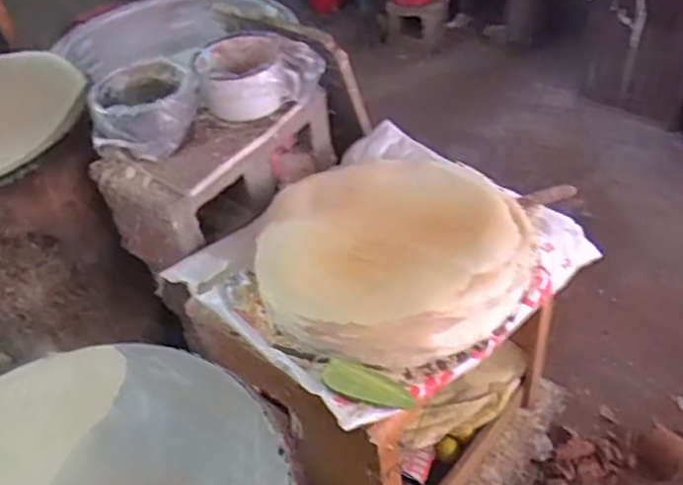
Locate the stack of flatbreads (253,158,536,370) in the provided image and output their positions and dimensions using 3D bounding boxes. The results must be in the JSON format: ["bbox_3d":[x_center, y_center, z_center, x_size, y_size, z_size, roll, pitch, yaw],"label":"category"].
[{"bbox_3d":[0.072,-0.008,0.922,0.385,0.078,0.389,-3,44,5],"label":"stack of flatbreads"}]

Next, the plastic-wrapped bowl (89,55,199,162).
[{"bbox_3d":[-0.301,-0.206,0.984,0.150,0.077,0.165,-8,43,0],"label":"plastic-wrapped bowl"}]

